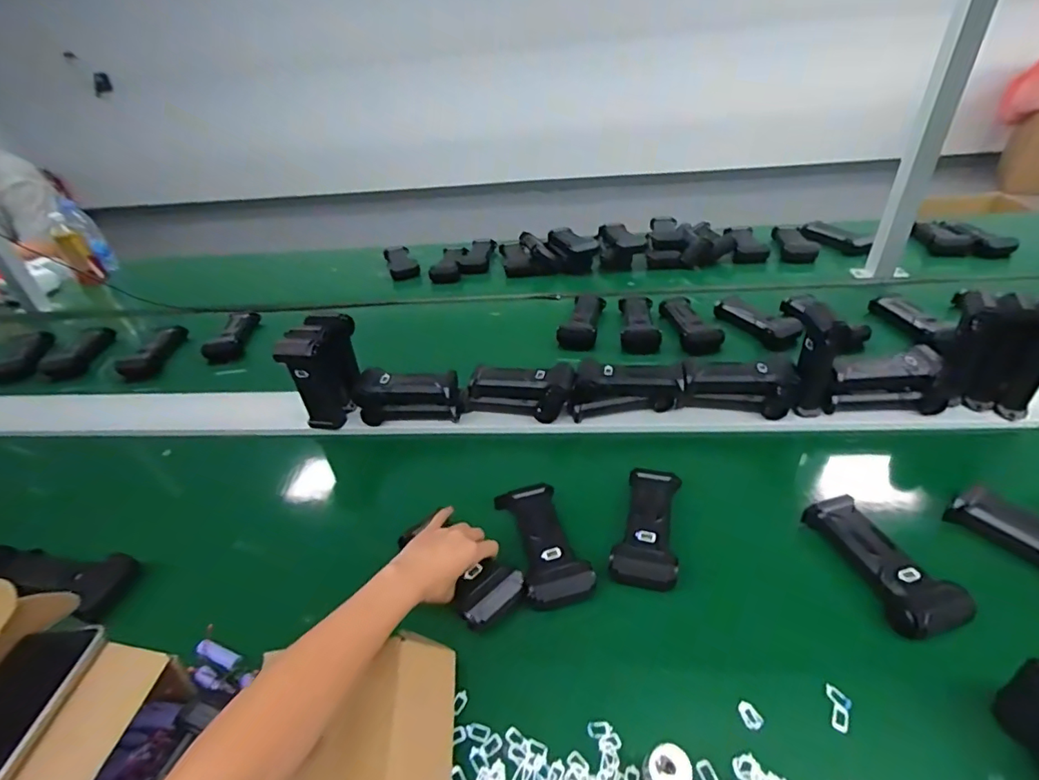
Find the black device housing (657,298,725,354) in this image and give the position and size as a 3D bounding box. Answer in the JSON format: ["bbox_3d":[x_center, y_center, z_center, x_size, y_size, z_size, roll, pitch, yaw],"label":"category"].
[{"bbox_3d":[0.325,-0.125,0.982,0.073,0.046,0.150,-8,37,-3],"label":"black device housing"}]

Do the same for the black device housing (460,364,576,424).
[{"bbox_3d":[-0.003,0.005,0.789,0.172,0.070,0.062,1,37,9],"label":"black device housing"}]

